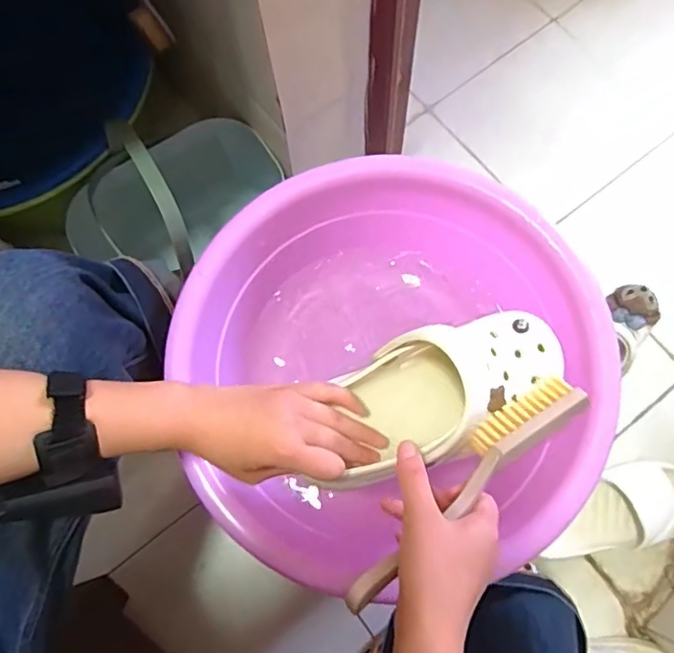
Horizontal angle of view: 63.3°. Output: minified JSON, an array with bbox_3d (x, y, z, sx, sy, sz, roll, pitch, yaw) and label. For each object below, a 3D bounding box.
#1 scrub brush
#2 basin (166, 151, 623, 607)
[{"bbox_3d":[0.098,0.109,0.399,0.246,0.033,0.039,-36,79,-25],"label":"scrub brush"},{"bbox_3d":[0.056,0.039,0.587,0.406,0.169,0.384,-1,75,3],"label":"basin"}]

